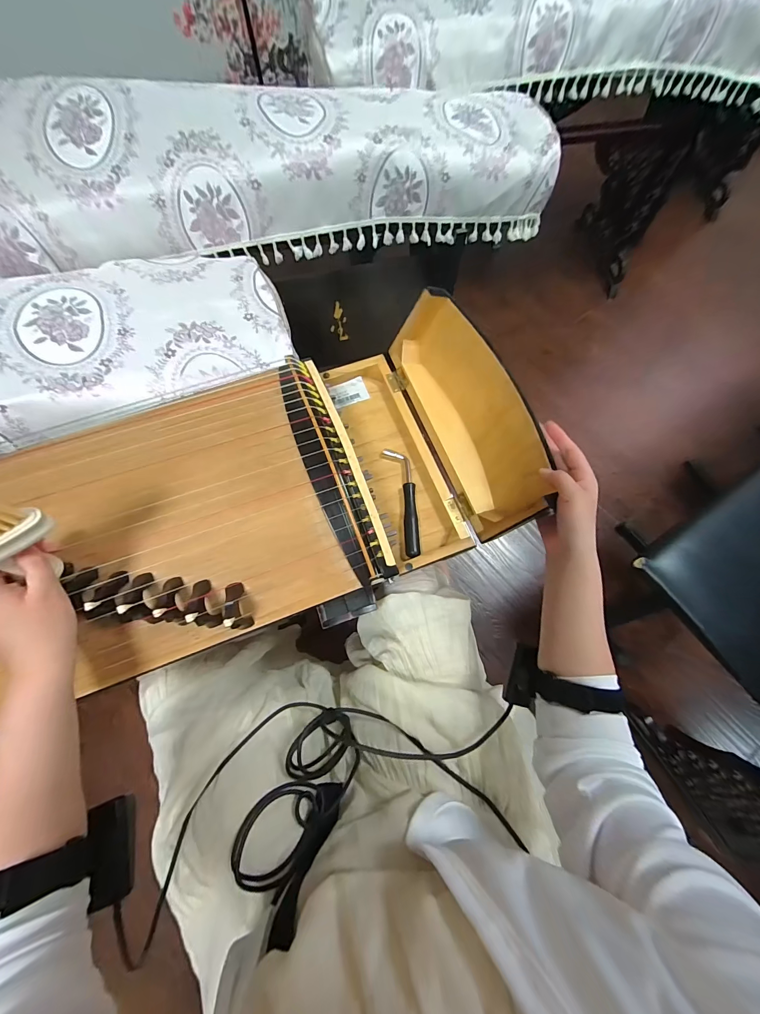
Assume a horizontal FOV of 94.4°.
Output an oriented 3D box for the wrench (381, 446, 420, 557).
[{"bbox_3d":[0.037,-0.009,0.490,0.034,0.017,0.157,-10,73,-4],"label":"wrench"}]

